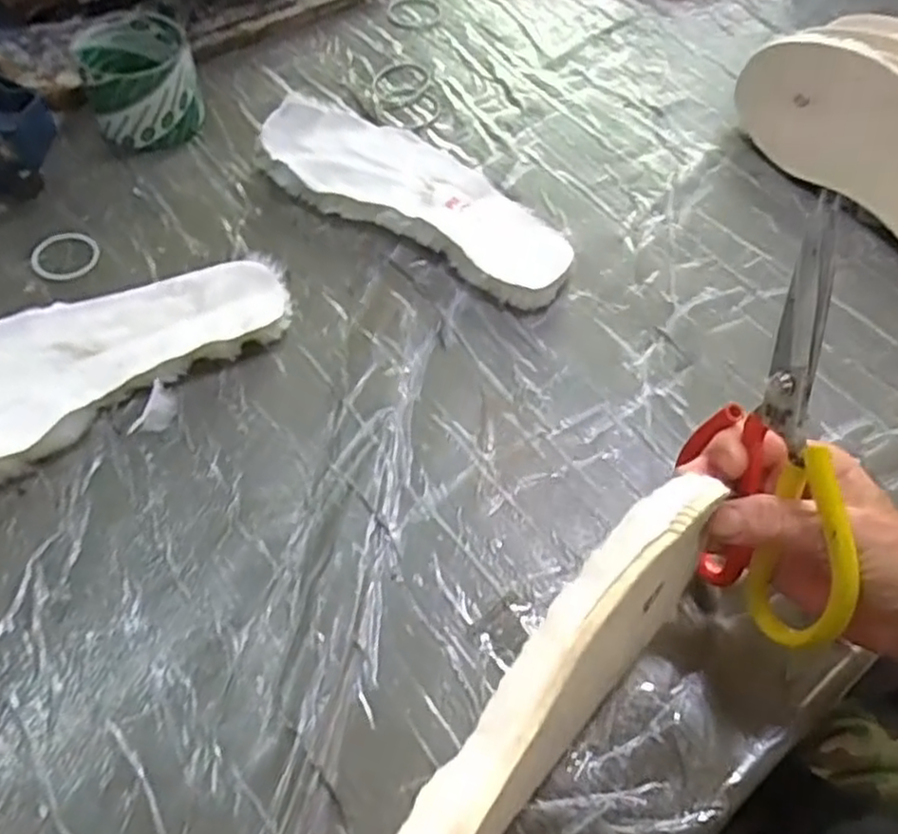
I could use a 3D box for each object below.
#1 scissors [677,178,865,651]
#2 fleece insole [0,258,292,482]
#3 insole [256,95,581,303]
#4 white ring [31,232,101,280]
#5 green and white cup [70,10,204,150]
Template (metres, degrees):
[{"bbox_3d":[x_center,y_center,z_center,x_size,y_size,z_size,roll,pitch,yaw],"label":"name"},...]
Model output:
[{"bbox_3d":[0.137,0.005,0.317,0.027,0.192,0.079,-6,21,-8],"label":"scissors"},{"bbox_3d":[-0.220,-0.033,0.435,0.252,0.020,0.091,-33,64,-23],"label":"fleece insole"},{"bbox_3d":[-0.023,-0.162,0.524,0.250,0.025,0.093,28,59,14],"label":"insole"},{"bbox_3d":[-0.259,-0.109,0.492,0.043,0.004,0.041,2,56,-3],"label":"white ring"},{"bbox_3d":[-0.234,-0.256,0.554,0.078,0.062,0.086,-22,61,-17],"label":"green and white cup"}]

